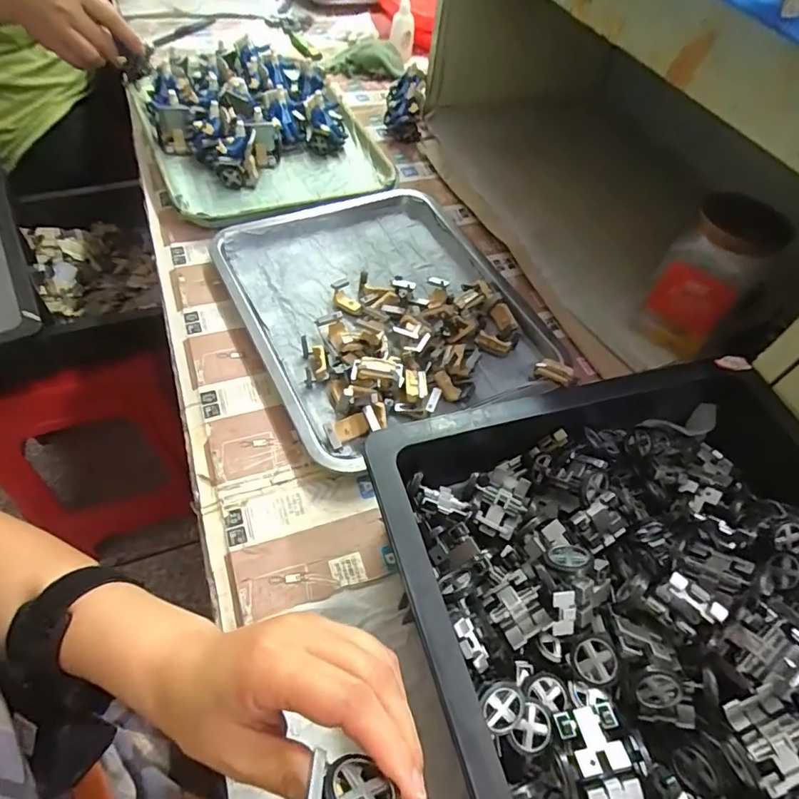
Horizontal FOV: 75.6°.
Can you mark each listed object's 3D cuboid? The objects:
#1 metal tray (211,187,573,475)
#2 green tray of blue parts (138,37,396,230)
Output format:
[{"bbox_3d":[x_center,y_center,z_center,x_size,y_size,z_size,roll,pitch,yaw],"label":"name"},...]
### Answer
[{"bbox_3d":[-0.012,-0.099,0.507,0.266,0.037,0.304,-21,60,-18],"label":"metal tray"},{"bbox_3d":[-0.167,-0.340,0.640,0.266,0.064,0.310,-20,60,-18],"label":"green tray of blue parts"}]

